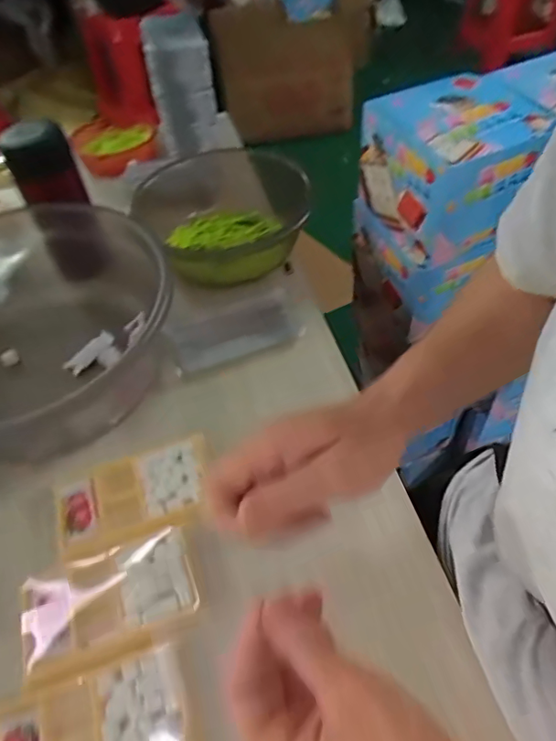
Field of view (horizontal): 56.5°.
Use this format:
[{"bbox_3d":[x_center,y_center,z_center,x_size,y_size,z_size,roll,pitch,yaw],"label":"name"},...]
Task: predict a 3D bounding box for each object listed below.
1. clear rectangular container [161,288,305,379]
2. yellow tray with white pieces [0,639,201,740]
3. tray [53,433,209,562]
[{"bbox_3d":[-0.050,-0.043,0.583,0.145,0.053,0.044,-19,50,-11],"label":"clear rectangular container"},{"bbox_3d":[-0.122,0.233,0.331,0.133,0.008,0.075,-17,50,-8],"label":"yellow tray with white pieces"},{"bbox_3d":[-0.120,0.104,0.437,0.130,0.006,0.077,-19,50,-10],"label":"tray"}]

